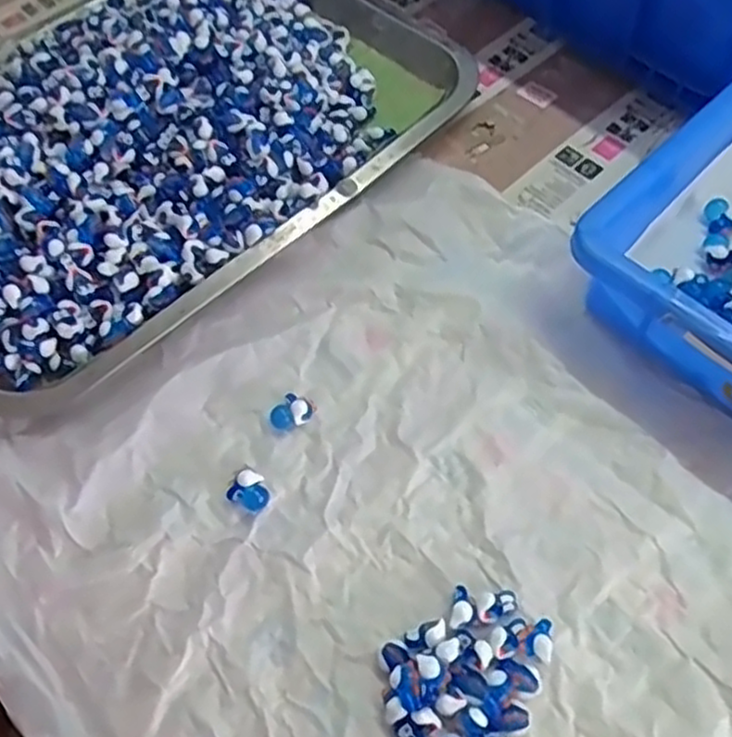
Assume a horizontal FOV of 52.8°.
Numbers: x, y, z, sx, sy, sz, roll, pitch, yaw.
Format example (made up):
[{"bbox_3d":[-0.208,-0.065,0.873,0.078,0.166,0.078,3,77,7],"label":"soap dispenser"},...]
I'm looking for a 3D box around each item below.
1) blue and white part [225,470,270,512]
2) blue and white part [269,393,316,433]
[{"bbox_3d":[-0.053,0.056,0.337,0.016,0.011,0.015,26,65,17],"label":"blue and white part"},{"bbox_3d":[-0.036,0.021,0.357,0.021,0.010,0.015,-34,64,-15],"label":"blue and white part"}]

